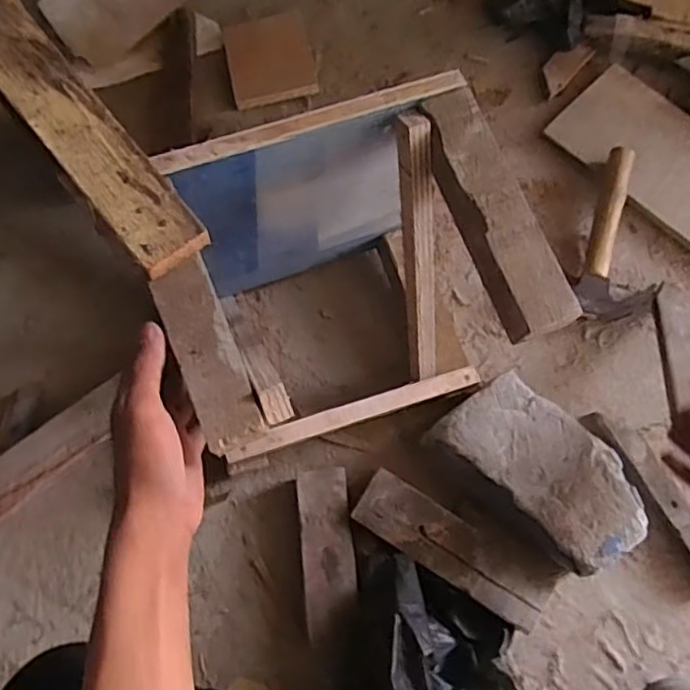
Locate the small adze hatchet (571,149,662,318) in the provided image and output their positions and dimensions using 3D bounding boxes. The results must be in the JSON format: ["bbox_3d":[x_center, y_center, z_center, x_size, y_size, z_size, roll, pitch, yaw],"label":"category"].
[{"bbox_3d":[0.330,-0.123,0.751,0.087,0.034,0.214,18,75,7],"label":"small adze hatchet"}]

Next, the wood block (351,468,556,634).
[{"bbox_3d":[0.106,0.204,0.645,0.198,0.031,0.058,32,78,9],"label":"wood block"}]

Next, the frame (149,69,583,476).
[{"bbox_3d":[0.001,-0.040,0.572,0.268,0.266,0.213,-21,74,-4],"label":"frame"}]

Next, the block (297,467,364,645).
[{"bbox_3d":[-0.016,0.213,0.660,0.052,0.038,0.164,-6,71,-1],"label":"block"}]

